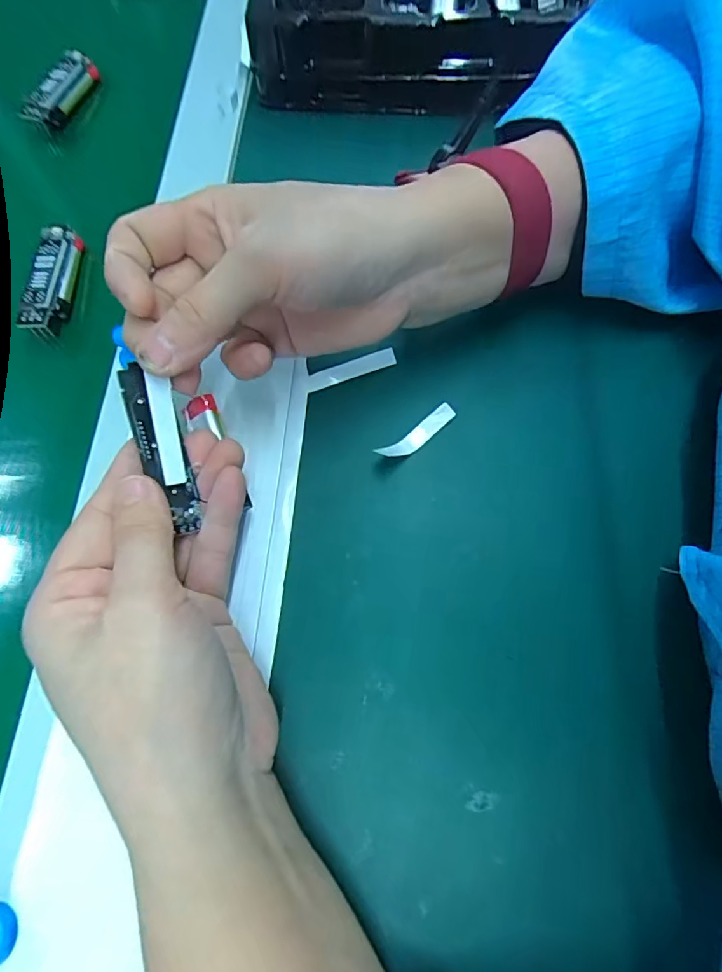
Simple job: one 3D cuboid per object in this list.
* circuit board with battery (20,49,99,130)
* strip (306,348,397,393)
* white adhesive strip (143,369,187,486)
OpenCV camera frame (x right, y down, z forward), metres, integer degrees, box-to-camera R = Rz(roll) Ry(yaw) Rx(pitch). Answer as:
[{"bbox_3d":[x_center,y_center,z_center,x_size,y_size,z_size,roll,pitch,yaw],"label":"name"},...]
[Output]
[{"bbox_3d":[-0.191,-0.252,0.316,0.018,0.016,0.059,15,71,8],"label":"circuit board with battery"},{"bbox_3d":[-0.005,-0.057,0.242,0.046,0.004,0.009,-20,89,-10],"label":"strip"},{"bbox_3d":[-0.072,-0.021,0.183,0.009,0.004,0.040,-12,94,-44],"label":"white adhesive strip"}]

